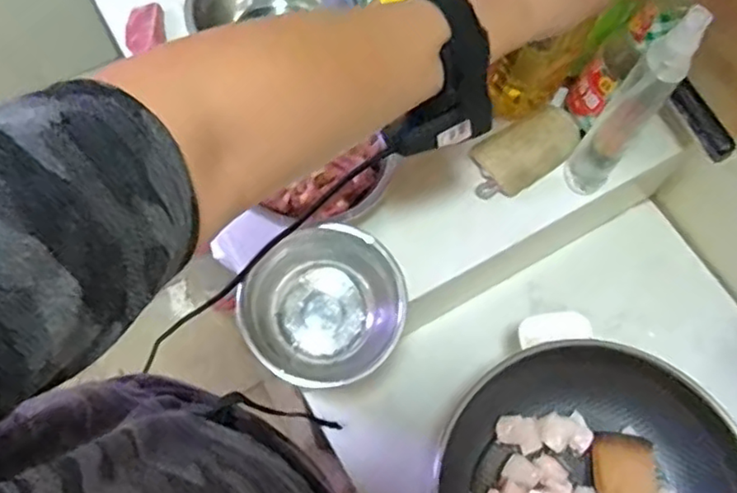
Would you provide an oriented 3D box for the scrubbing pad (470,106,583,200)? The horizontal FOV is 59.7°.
[{"bbox_3d":[0.144,-0.089,0.598,0.103,0.028,0.057,-29,71,-13],"label":"scrubbing pad"}]

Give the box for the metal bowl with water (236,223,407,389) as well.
[{"bbox_3d":[-0.035,0.052,0.523,0.122,0.059,0.118,1,67,-2],"label":"metal bowl with water"}]

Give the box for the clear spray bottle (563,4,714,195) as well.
[{"bbox_3d":[0.203,-0.103,0.509,0.035,0.207,0.034,1,67,-2],"label":"clear spray bottle"}]

